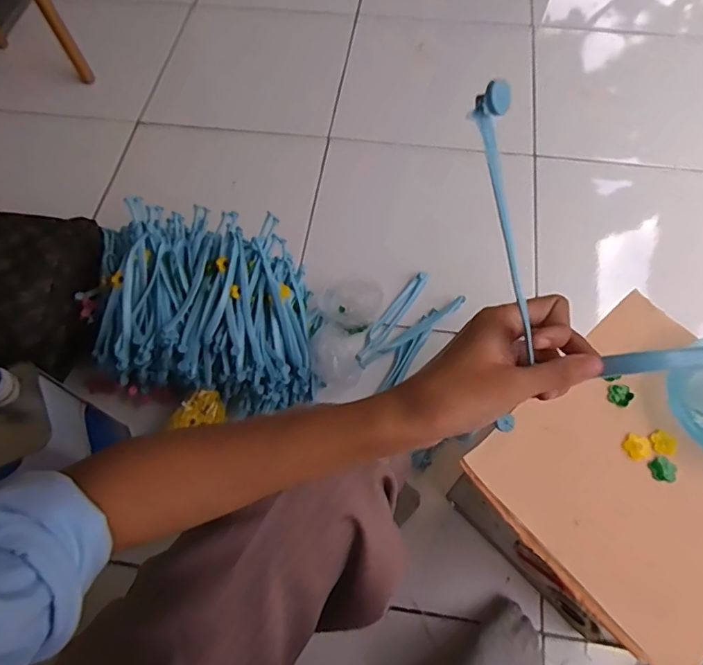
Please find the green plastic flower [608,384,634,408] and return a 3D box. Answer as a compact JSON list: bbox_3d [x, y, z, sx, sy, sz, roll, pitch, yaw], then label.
[{"bbox_3d":[0.268,0.063,0.513,0.022,0.006,0.021,15,65,9],"label":"green plastic flower"}]

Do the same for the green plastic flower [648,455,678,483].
[{"bbox_3d":[0.291,0.128,0.479,0.023,0.006,0.025,-1,63,2],"label":"green plastic flower"}]

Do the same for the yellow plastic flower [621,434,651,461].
[{"bbox_3d":[0.273,0.109,0.493,0.025,0.004,0.024,-1,63,2],"label":"yellow plastic flower"}]

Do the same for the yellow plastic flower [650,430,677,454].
[{"bbox_3d":[0.299,0.105,0.491,0.020,0.005,0.022,-6,63,-1],"label":"yellow plastic flower"}]

